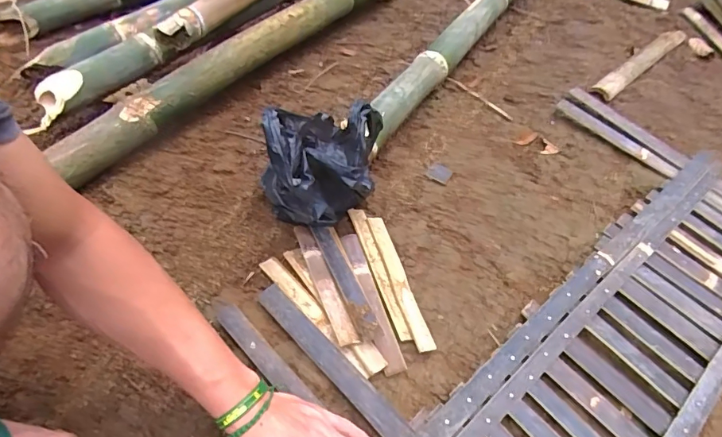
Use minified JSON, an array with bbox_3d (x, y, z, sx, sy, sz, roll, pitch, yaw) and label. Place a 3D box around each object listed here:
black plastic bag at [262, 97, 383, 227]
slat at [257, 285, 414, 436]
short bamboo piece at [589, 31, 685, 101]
[{"bbox_3d":[-0.056,-0.064,0.620,0.134,0.195,0.131,33,57,18],"label":"black plastic bag"},{"bbox_3d":[-0.037,0.166,0.542,0.032,0.008,0.245,-36,64,-28],"label":"slat"},{"bbox_3d":[0.627,-0.352,1.019,0.374,0.016,0.047,-35,63,-27],"label":"short bamboo piece"}]

